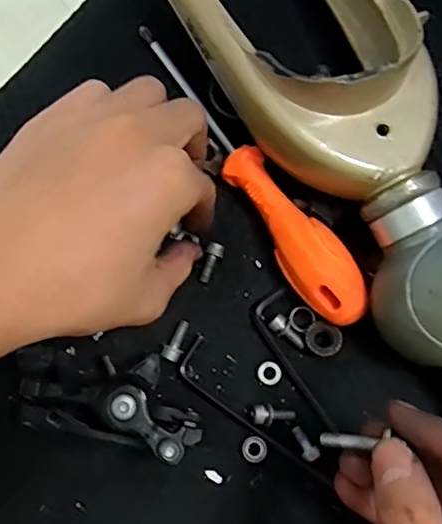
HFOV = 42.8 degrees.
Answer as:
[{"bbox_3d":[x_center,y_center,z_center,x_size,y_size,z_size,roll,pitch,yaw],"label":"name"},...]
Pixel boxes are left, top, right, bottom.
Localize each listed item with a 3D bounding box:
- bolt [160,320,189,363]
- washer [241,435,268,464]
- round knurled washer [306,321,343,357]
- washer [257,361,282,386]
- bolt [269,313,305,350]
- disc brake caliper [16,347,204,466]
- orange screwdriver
[{"bbox_3d":[-0.022,0.041,0.291,0.010,0.007,0.021,24,79,6],"label":"bolt"},{"bbox_3d":[0.016,0.092,0.276,0.012,0.004,0.013,0,77,1],"label":"washer"},{"bbox_3d":[0.053,0.040,0.289,0.018,0.008,0.017,0,77,1],"label":"round knurled washer"},{"bbox_3d":[0.025,0.057,0.288,0.012,0.004,0.012,0,77,1],"label":"washer"},{"bbox_3d":[0.035,0.036,0.291,0.021,0.007,0.010,41,81,9],"label":"bolt"},{"bbox_3d":[-0.050,0.064,0.263,0.082,0.041,0.040,11,78,3],"label":"disc brake caliper"},{"bbox_3d":[0.014,-0.053,0.303,0.031,0.026,0.197,-31,79,-6],"label":"orange screwdriver"}]

